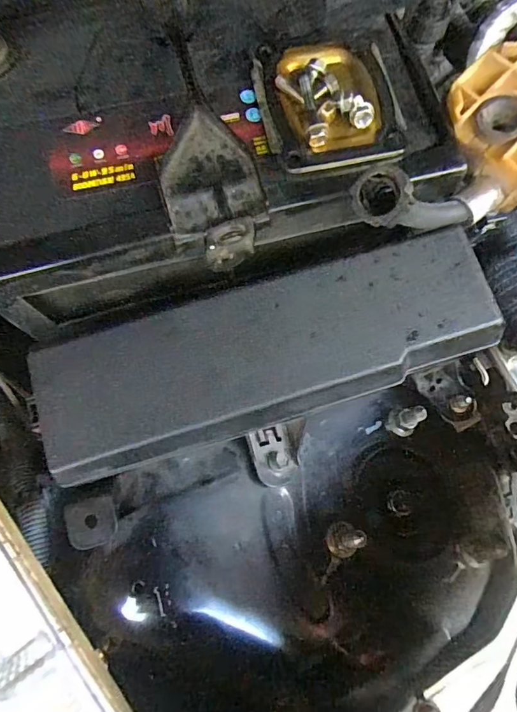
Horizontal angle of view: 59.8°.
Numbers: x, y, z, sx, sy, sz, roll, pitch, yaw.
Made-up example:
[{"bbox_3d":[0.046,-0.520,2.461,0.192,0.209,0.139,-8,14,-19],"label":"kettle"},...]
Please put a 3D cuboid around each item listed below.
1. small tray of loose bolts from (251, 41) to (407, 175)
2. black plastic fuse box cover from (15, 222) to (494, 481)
[{"bbox_3d":[0.038,-0.137,0.238,0.073,0.016,0.077,-12,78,-2],"label":"small tray of loose bolts"},{"bbox_3d":[0.005,-0.001,0.232,0.231,0.018,0.068,-17,78,-3],"label":"black plastic fuse box cover"}]

